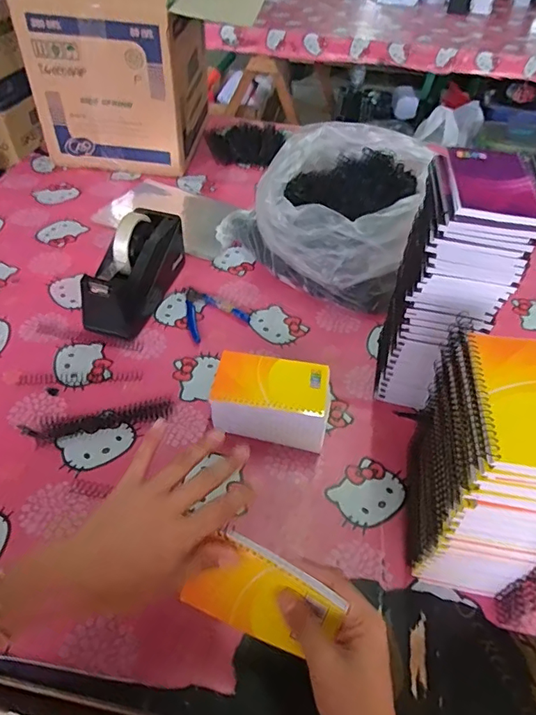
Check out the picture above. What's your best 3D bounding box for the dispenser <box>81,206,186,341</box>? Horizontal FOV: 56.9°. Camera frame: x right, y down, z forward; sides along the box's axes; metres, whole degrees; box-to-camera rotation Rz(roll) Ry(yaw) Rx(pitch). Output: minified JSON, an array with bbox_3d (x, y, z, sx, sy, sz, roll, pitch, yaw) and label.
[{"bbox_3d":[-0.190,-0.131,0.714,0.072,0.116,0.203,15,46,11],"label":"dispenser"}]

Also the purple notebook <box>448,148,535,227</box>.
[{"bbox_3d":[0.215,-0.168,0.475,0.081,0.010,0.127,9,47,4],"label":"purple notebook"}]

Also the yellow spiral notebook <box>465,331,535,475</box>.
[{"bbox_3d":[0.203,0.032,0.378,0.085,0.013,0.127,8,47,4],"label":"yellow spiral notebook"}]

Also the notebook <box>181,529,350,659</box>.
[{"bbox_3d":[-0.004,0.191,0.399,0.119,0.078,0.015,23,12,18],"label":"notebook"}]

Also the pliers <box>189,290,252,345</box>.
[{"bbox_3d":[-0.088,-0.070,0.735,0.089,0.007,0.101,-22,51,-23],"label":"pliers"}]

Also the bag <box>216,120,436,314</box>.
[{"bbox_3d":[0.107,-0.269,0.845,0.300,0.150,0.335,22,48,18],"label":"bag"}]

